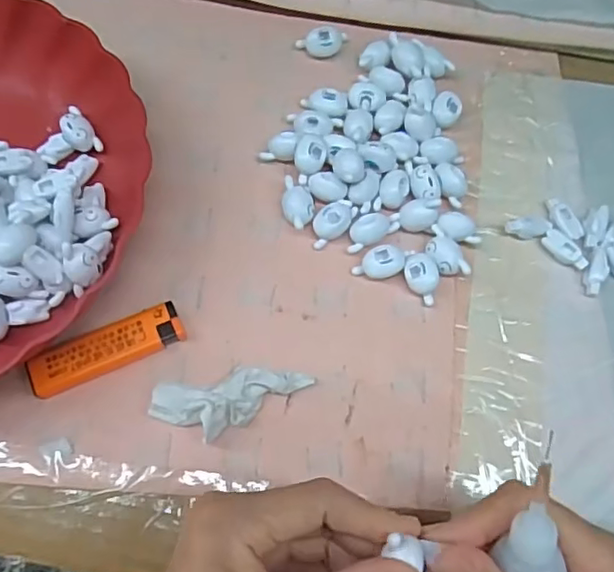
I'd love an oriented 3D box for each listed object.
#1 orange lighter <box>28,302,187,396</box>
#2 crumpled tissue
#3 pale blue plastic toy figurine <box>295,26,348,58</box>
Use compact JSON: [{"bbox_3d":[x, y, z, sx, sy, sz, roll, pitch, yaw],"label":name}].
[{"bbox_3d":[-0.105,0.034,0.305,0.078,0.011,0.023,-24,72,-11],"label":"orange lighter"},{"bbox_3d":[-0.038,0.057,0.294,0.082,0.024,0.032,-13,70,-7],"label":"crumpled tissue"},{"bbox_3d":[0.012,-0.160,0.380,0.034,0.015,0.017,-15,70,-8],"label":"pale blue plastic toy figurine"}]

